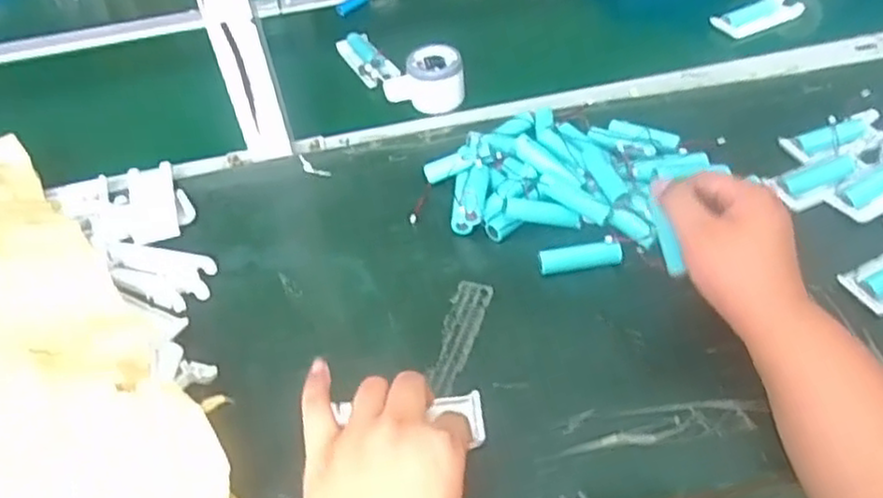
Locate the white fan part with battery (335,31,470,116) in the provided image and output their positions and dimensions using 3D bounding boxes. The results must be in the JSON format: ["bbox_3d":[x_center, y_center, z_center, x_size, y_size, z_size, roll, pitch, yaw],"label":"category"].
[{"bbox_3d":[-0.047,-0.216,0.799,0.084,0.053,0.190,-23,47,-14],"label":"white fan part with battery"}]

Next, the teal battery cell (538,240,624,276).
[{"bbox_3d":[0.114,0.008,0.584,0.066,0.020,0.018,-11,45,-3],"label":"teal battery cell"}]

